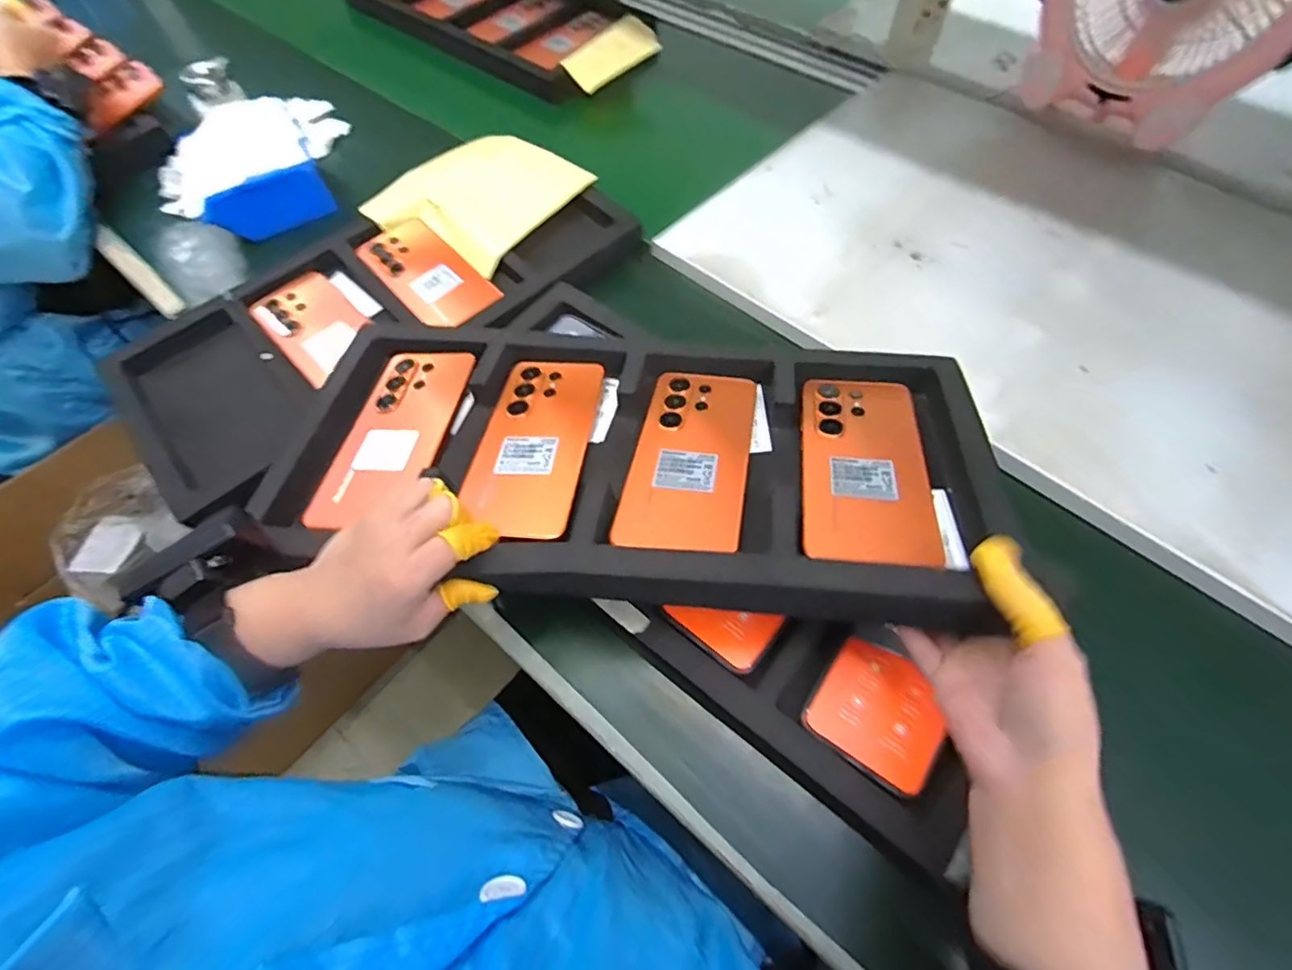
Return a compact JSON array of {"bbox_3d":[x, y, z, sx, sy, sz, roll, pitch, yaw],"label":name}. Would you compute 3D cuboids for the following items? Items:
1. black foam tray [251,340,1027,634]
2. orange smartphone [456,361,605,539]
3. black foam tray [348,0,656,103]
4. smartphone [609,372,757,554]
[{"bbox_3d":[-0.013,-0.020,0.391,0.482,0.032,0.209,4,48,7],"label":"black foam tray"},{"bbox_3d":[-0.080,-0.031,0.407,0.076,0.010,0.170,4,50,4],"label":"orange smartphone"},{"bbox_3d":[-0.247,-0.730,0.869,0.498,0.032,0.238,34,68,17],"label":"black foam tray"},{"bbox_3d":[0.034,-0.022,0.388,0.076,0.007,0.169,12,50,8],"label":"smartphone"}]

